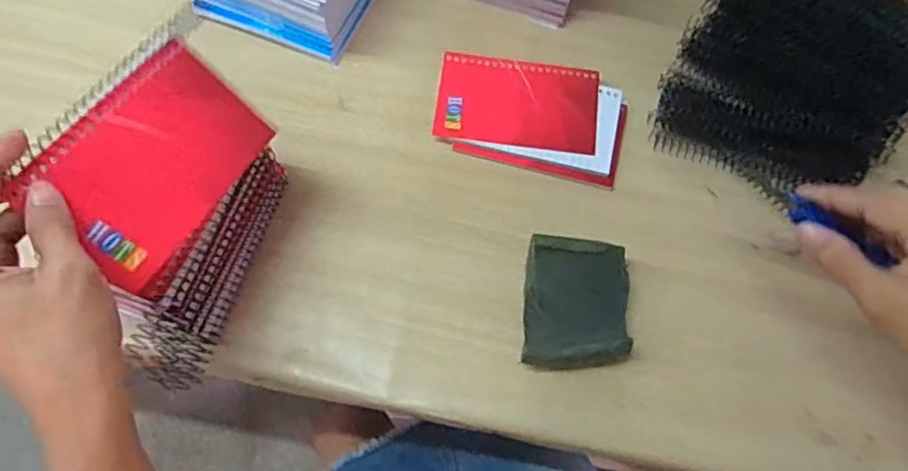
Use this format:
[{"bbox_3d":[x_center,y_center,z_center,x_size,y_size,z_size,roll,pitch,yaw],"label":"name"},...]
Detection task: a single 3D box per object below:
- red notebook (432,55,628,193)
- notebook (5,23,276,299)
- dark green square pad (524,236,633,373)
[{"bbox_3d":[0.065,-0.101,0.518,0.155,0.016,0.098,14,70,3],"label":"red notebook"},{"bbox_3d":[-0.173,-0.046,0.359,0.089,0.011,0.131,46,59,-30],"label":"notebook"},{"bbox_3d":[0.089,0.052,0.453,0.074,0.037,0.092,6,70,0],"label":"dark green square pad"}]

